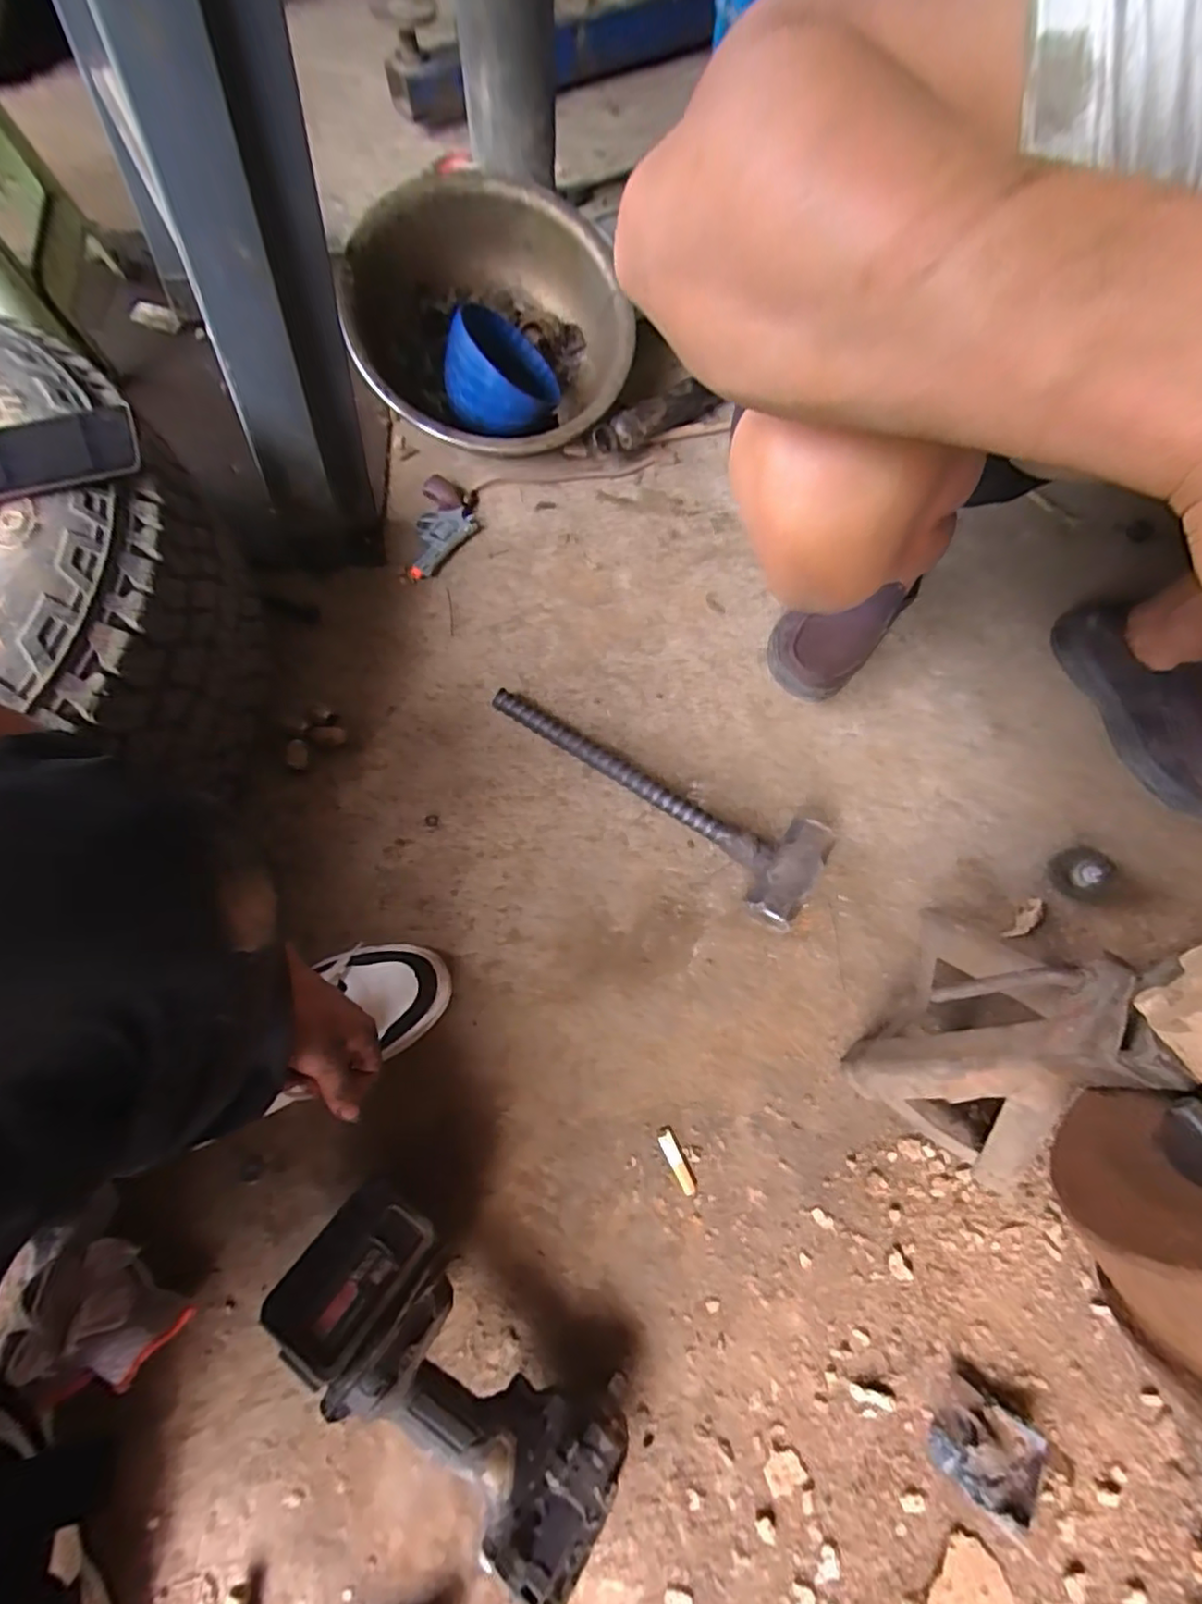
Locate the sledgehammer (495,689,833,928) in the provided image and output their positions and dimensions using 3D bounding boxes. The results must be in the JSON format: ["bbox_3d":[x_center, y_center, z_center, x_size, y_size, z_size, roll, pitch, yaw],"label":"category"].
[{"bbox_3d":[0.046,-0.015,0.654,0.384,0.049,0.106,32,72,12],"label":"sledgehammer"}]

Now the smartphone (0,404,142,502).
[{"bbox_3d":[-0.457,-0.271,0.487,0.168,0.011,0.088,-20,67,-12],"label":"smartphone"}]

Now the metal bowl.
[{"bbox_3d":[-0.149,-0.604,0.812,0.360,0.192,0.337,-9,69,-3],"label":"metal bowl"}]

